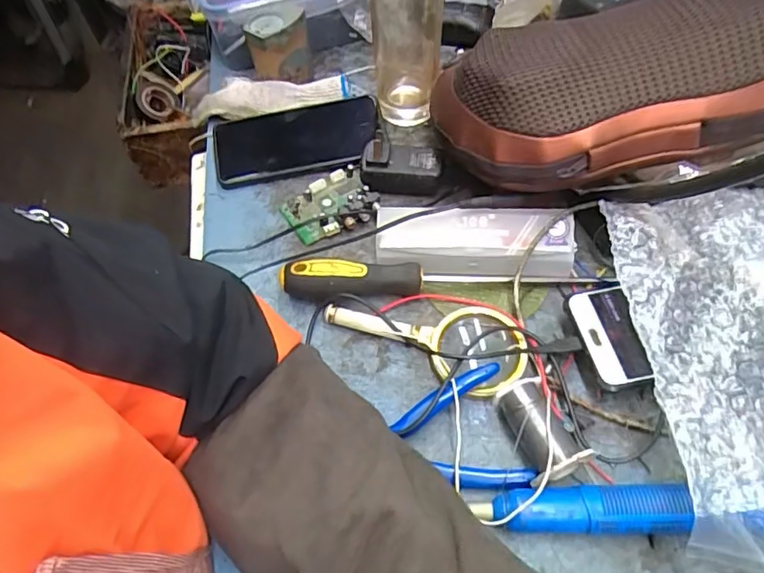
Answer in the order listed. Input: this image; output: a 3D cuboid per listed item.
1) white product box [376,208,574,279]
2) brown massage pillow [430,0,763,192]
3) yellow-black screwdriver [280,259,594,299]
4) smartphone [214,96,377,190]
[{"bbox_3d":[0.073,-0.034,0.431,0.153,0.034,0.052,5,58,6],"label":"white product box"},{"bbox_3d":[0.168,-0.147,0.396,0.257,0.085,0.114,-10,56,16],"label":"brown massage pillow"},{"bbox_3d":[0.039,-0.006,0.416,0.233,0.033,0.024,-1,58,2],"label":"yellow-black screwdriver"},{"bbox_3d":[-0.081,-0.142,0.519,0.153,0.017,0.077,-10,58,-4],"label":"smartphone"}]

